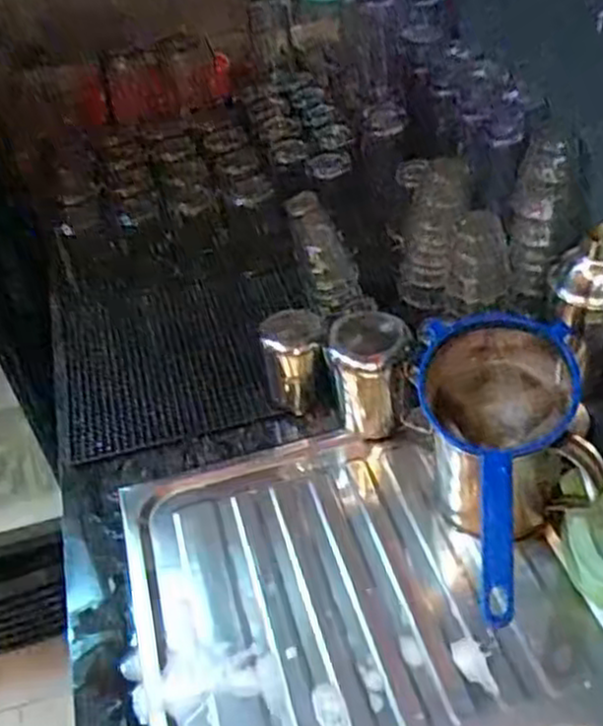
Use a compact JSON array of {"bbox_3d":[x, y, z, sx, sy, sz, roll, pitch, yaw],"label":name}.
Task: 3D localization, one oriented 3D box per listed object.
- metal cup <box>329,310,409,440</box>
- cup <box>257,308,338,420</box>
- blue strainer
[{"bbox_3d":[0.071,0.016,0.781,0.072,0.128,0.068,-4,42,4],"label":"metal cup"},{"bbox_3d":[-0.004,0.001,0.815,0.059,0.114,0.073,-15,43,-8],"label":"cup"},{"bbox_3d":[0.171,0.087,0.638,0.125,0.088,0.259,-2,55,7],"label":"blue strainer"}]

